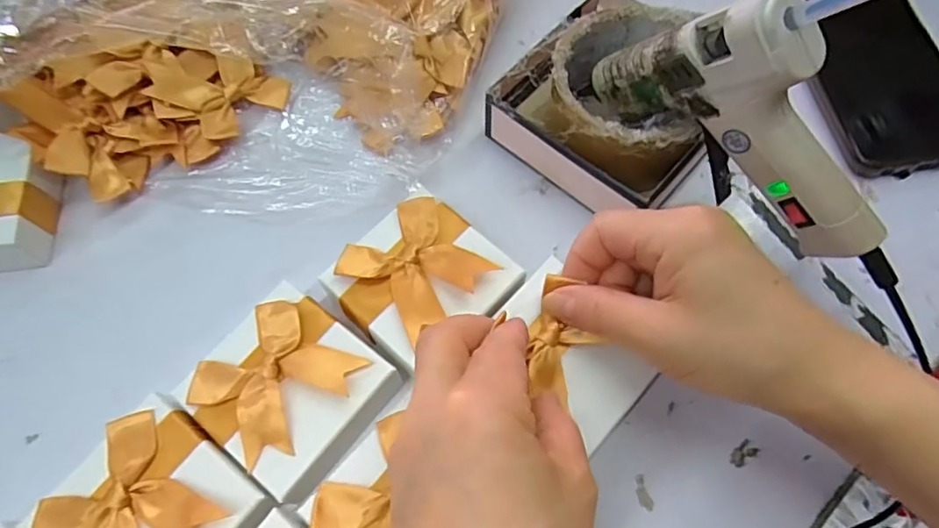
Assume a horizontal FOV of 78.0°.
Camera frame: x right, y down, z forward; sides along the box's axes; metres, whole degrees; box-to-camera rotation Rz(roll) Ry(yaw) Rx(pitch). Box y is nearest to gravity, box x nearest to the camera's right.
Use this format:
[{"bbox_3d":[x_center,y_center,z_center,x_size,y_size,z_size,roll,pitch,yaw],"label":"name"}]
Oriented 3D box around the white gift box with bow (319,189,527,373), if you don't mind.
[{"bbox_3d":[-0.021,0.009,0.274,0.069,0.031,0.065,-42,71,-16],"label":"white gift box with bow"}]

